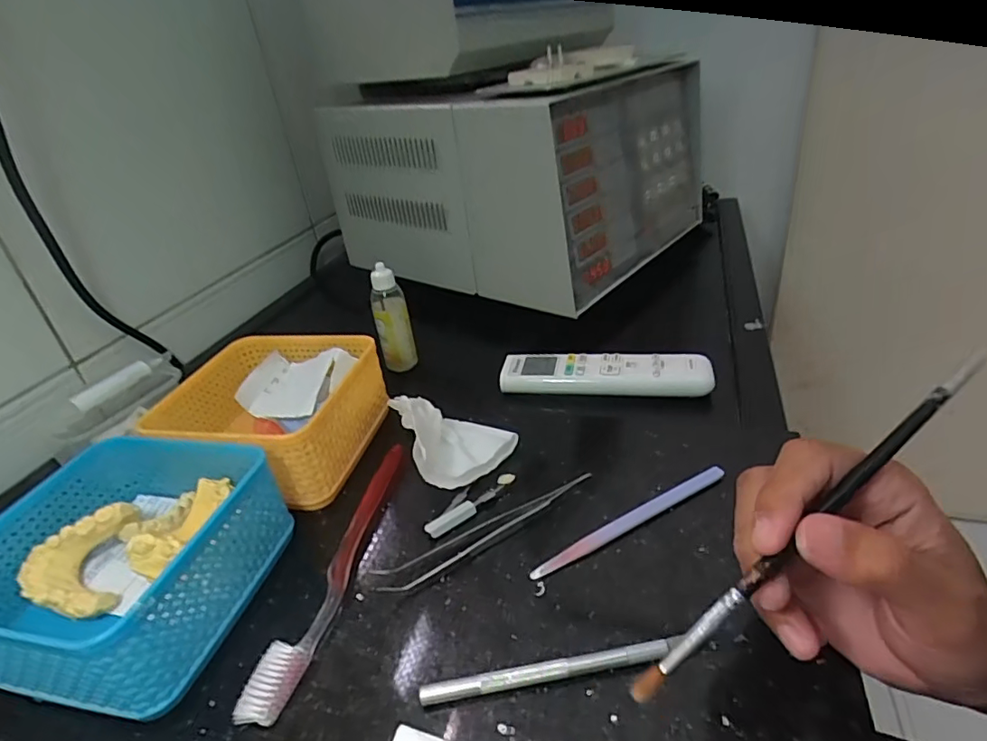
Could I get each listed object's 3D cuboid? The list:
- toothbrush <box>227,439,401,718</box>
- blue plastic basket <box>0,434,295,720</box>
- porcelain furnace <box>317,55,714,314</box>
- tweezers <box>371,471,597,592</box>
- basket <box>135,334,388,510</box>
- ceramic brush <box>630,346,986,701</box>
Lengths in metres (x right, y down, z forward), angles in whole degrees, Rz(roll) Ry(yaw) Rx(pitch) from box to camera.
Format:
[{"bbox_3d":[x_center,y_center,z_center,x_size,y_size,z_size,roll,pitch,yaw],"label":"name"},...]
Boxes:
[{"bbox_3d":[-0.087,0.109,0.323,0.020,0.014,0.187,2,31,14],"label":"toothbrush"},{"bbox_3d":[-0.202,0.103,0.307,0.129,0.067,0.129,2,31,15],"label":"blue plastic basket"},{"bbox_3d":[0.031,-0.258,0.708,0.351,0.207,0.379,17,39,34],"label":"porcelain furnace"},{"bbox_3d":[-0.001,0.095,0.326,0.141,0.010,0.021,-18,31,-19],"label":"tweezers"},{"bbox_3d":[-0.162,0.035,0.410,0.133,0.070,0.132,1,33,15],"label":"basket"},{"bbox_3d":[0.119,0.052,0.200,0.184,0.006,0.007,-39,37,-9],"label":"ceramic brush"}]

